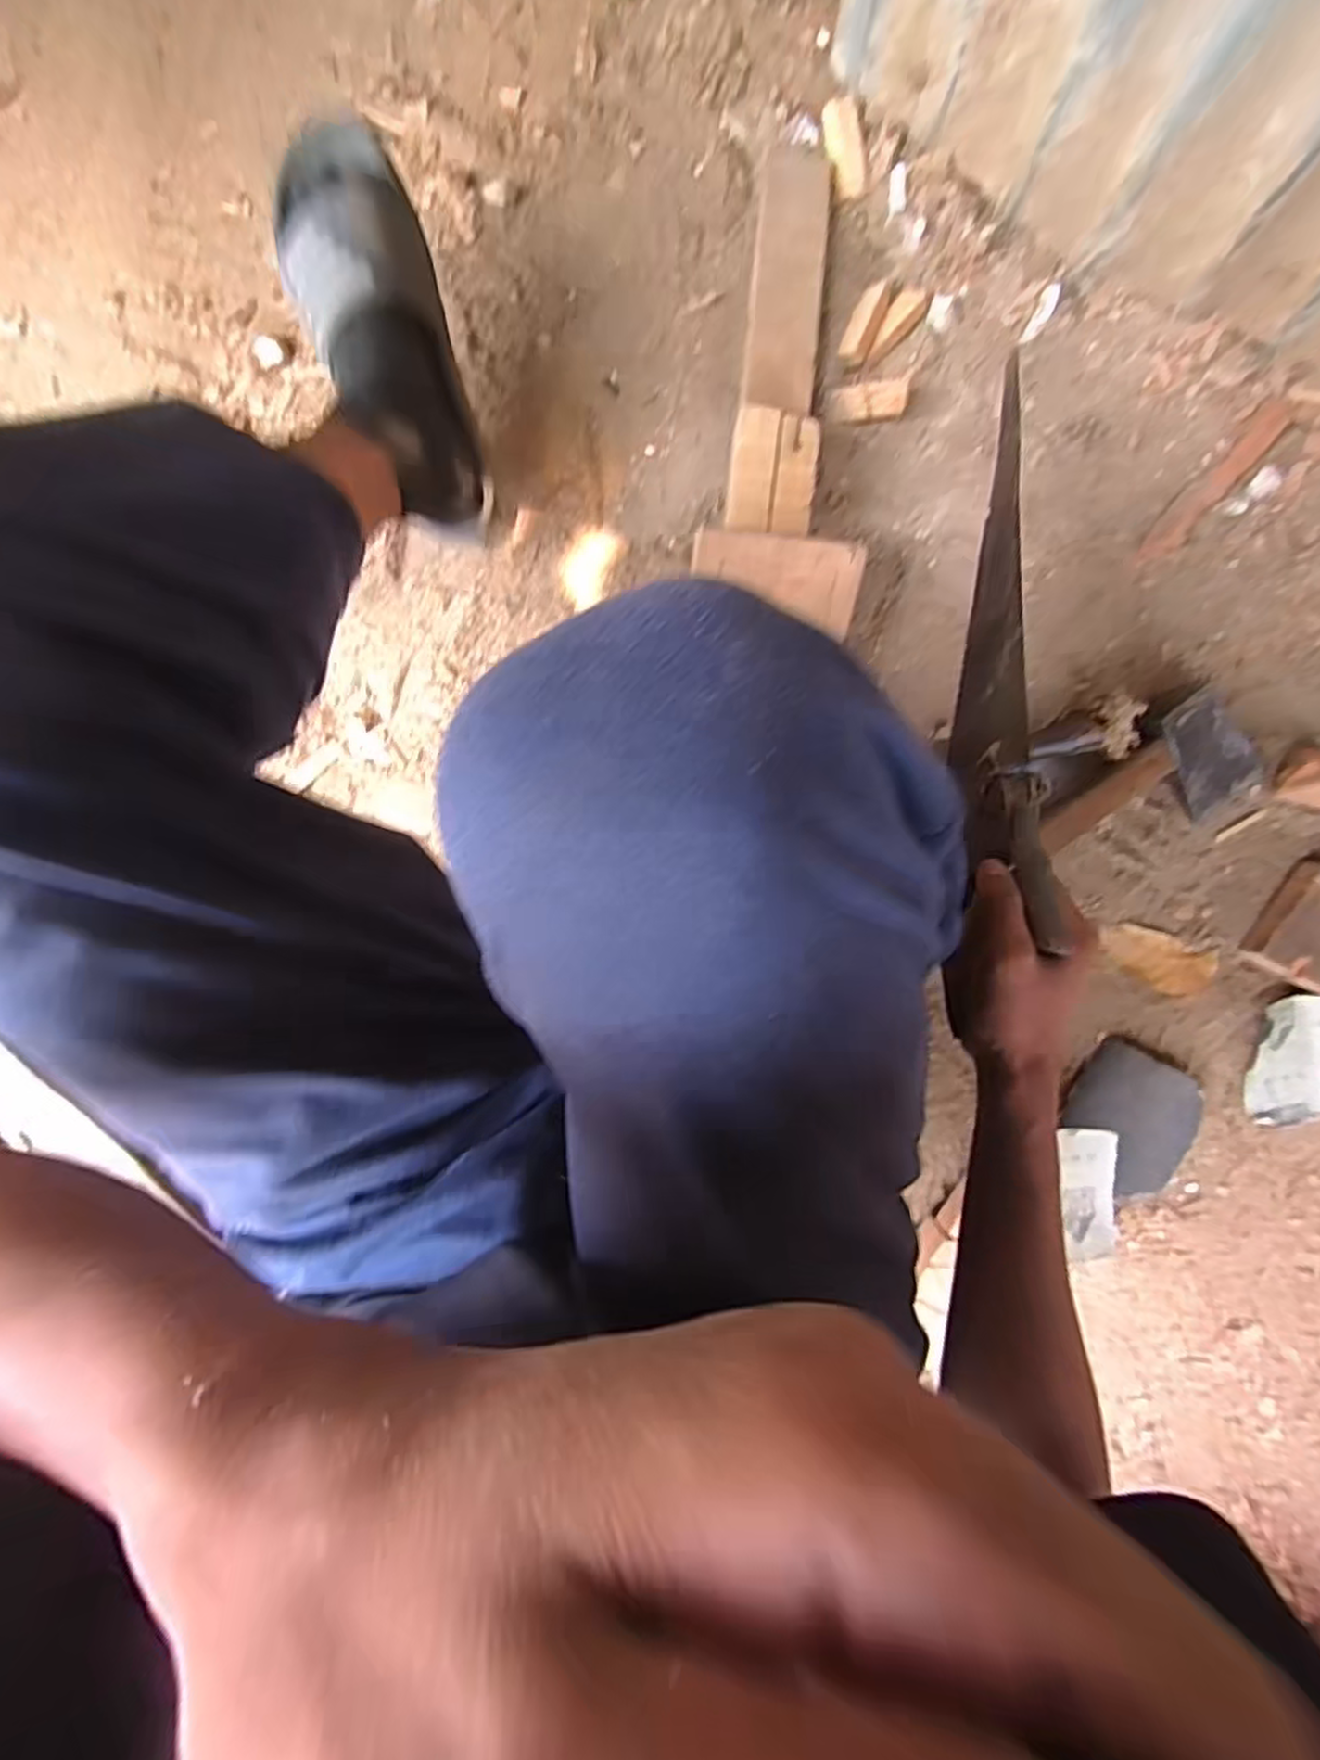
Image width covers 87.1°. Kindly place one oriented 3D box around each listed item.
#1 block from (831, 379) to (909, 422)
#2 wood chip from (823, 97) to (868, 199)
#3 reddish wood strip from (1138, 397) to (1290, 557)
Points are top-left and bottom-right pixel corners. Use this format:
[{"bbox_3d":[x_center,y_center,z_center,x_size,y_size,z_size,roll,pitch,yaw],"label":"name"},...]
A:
[{"bbox_3d":[0.181,-0.412,0.602,0.064,0.016,0.028,-4,94,5],"label":"block"},{"bbox_3d":[0.153,-0.603,0.572,0.026,0.009,0.064,-22,112,6],"label":"wood chip"},{"bbox_3d":[0.463,-0.332,0.573,0.025,0.009,0.161,41,96,1],"label":"reddish wood strip"}]

